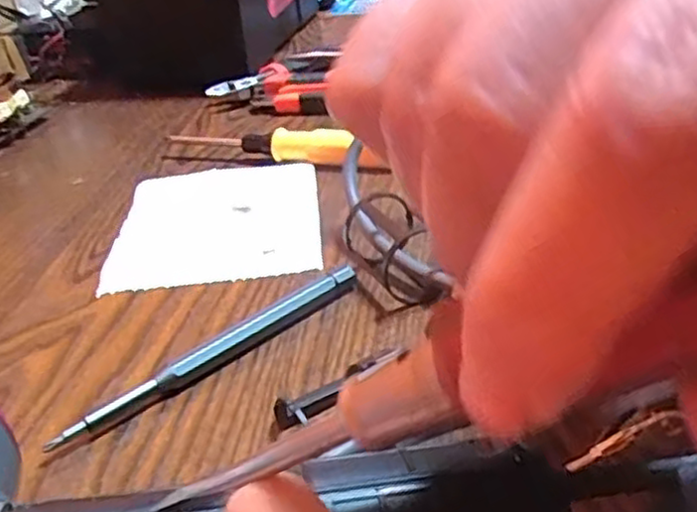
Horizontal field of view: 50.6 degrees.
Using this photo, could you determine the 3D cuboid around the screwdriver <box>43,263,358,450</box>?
[{"bbox_3d":[-0.048,0.036,0.282,0.136,0.011,0.007,-28,36,-33],"label":"screwdriver"}]

